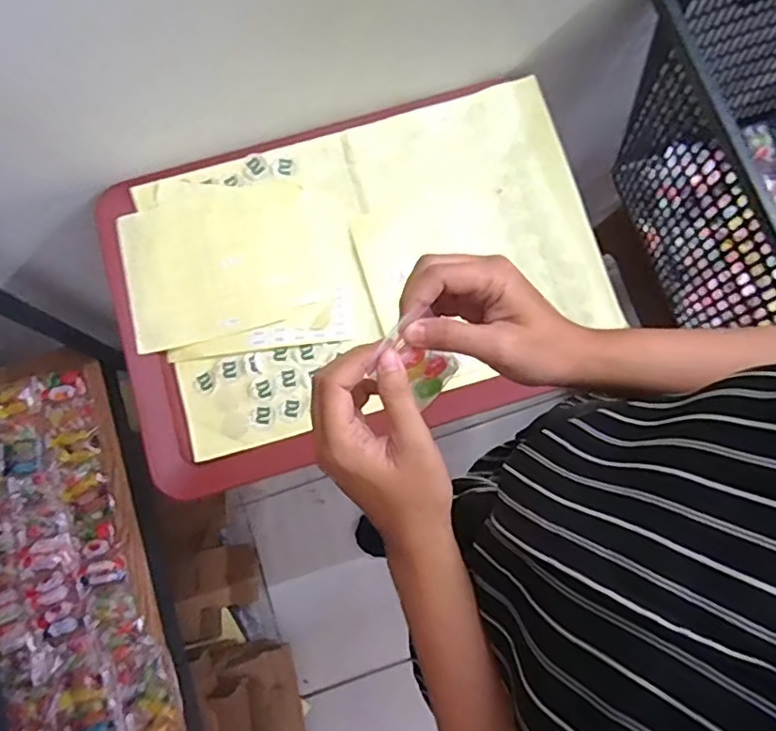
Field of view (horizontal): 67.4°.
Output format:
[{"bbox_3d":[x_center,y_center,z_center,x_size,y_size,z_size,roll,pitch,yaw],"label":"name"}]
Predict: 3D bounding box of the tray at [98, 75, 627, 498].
[{"bbox_3d":[-0.040,-0.106,0.649,0.532,0.032,0.379,-16,78,-3],"label":"tray"}]

